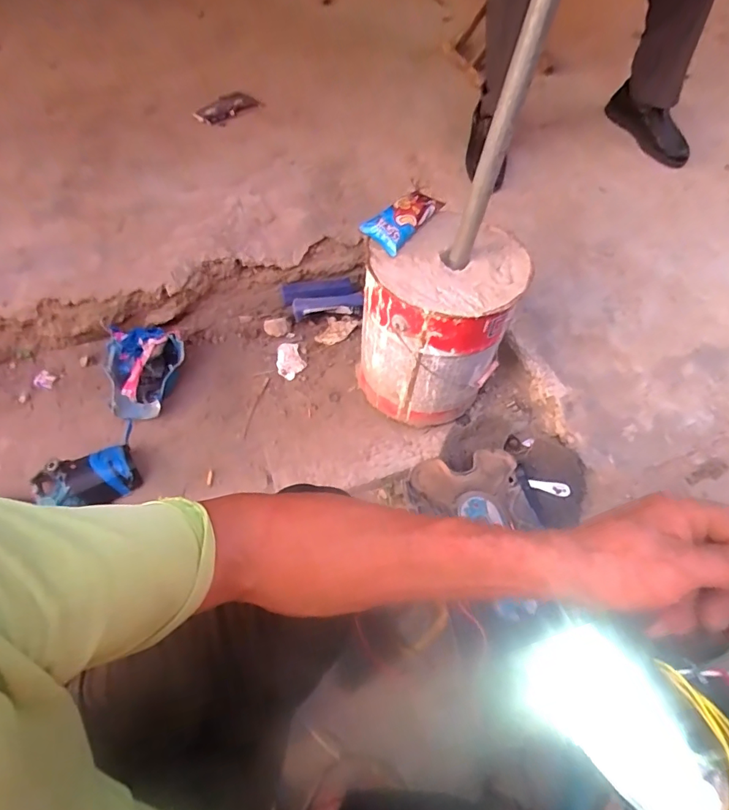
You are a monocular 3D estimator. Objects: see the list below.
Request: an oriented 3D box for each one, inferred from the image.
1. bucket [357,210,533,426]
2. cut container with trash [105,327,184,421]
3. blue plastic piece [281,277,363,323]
[{"bbox_3d":[0.150,-0.164,0.950,0.261,0.332,0.291,29,62,19],"label":"bucket"},{"bbox_3d":[-0.495,-0.078,1.082,0.181,0.115,0.214,-26,59,-15],"label":"cut container with trash"},{"bbox_3d":[-0.111,-0.281,1.214,0.194,0.040,0.123,-11,53,-4],"label":"blue plastic piece"}]

